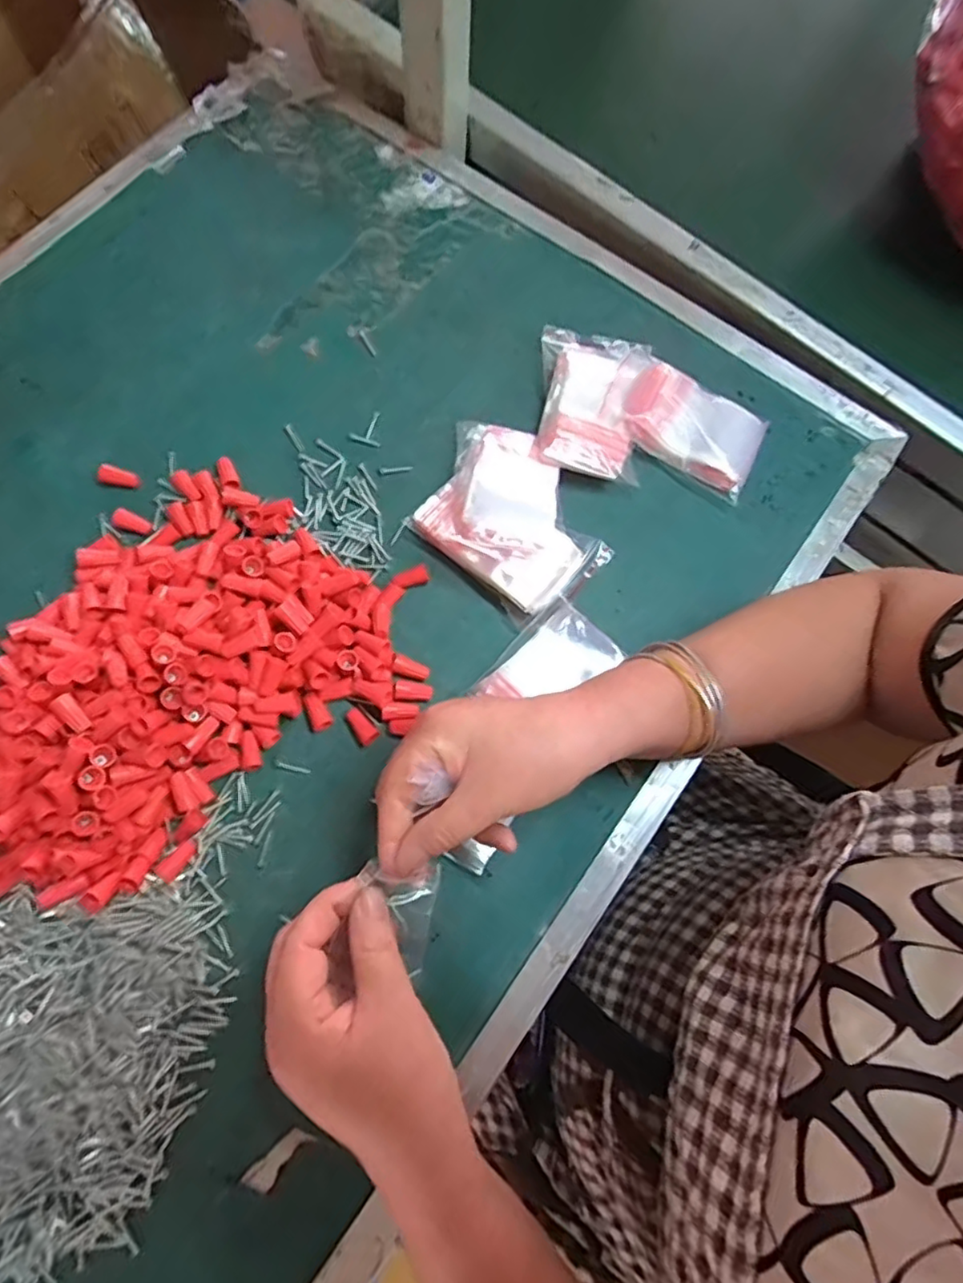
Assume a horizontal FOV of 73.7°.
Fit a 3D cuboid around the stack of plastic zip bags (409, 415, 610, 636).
[{"bbox_3d":[0.018,-0.084,0.401,0.131,0.032,0.098,41,77,9],"label":"stack of plastic zip bags"}]

